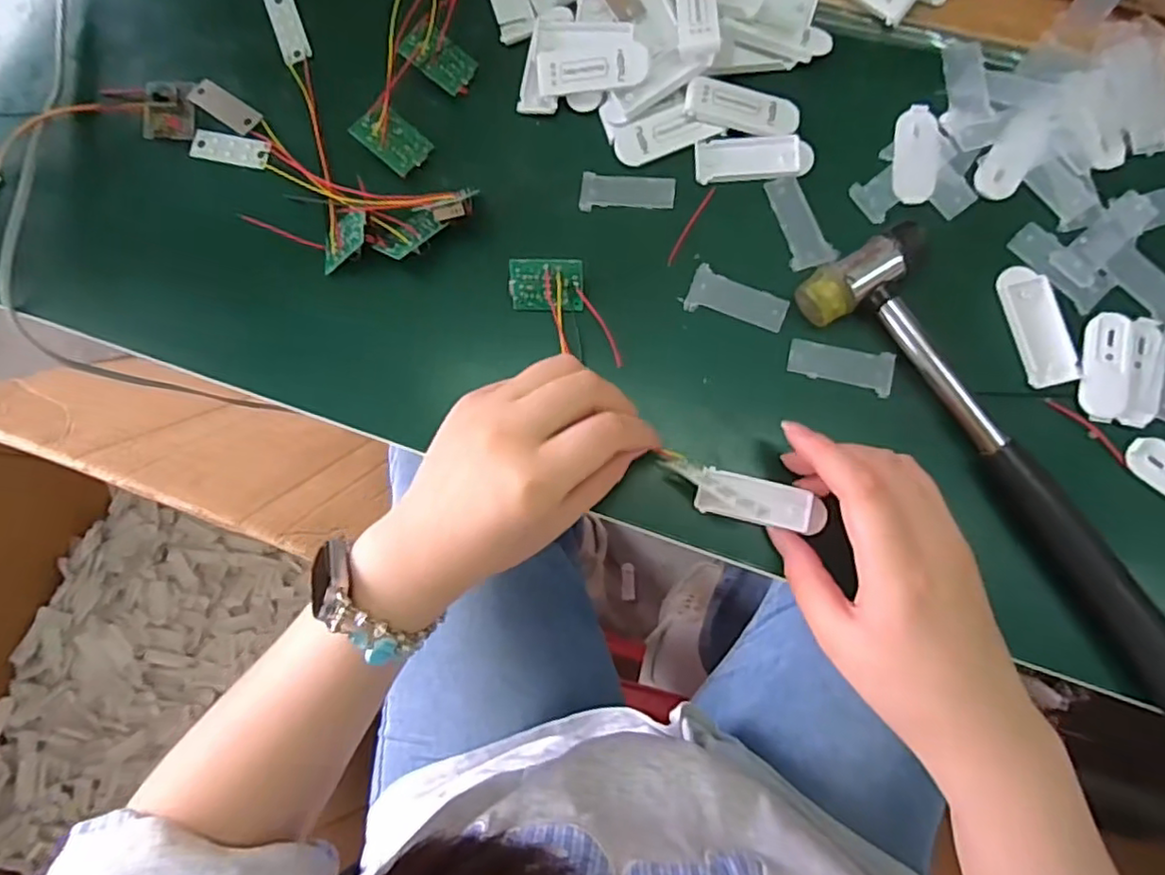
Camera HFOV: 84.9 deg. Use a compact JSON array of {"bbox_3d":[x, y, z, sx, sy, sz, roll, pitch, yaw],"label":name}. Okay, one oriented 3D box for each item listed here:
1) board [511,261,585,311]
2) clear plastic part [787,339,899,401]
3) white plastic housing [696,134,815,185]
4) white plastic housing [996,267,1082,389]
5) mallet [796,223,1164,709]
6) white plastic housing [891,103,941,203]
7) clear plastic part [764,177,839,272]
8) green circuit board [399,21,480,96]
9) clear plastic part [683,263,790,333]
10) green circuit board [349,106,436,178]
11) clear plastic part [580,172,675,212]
[{"bbox_3d":[-0.017,-0.074,0.312,0.036,0.005,0.026,3,119,4],"label":"board"},{"bbox_3d":[0.123,-0.034,0.303,0.047,0.004,0.020,11,83,7],"label":"clear plastic part"},{"bbox_3d":[0.086,-0.140,0.318,0.056,0.004,0.022,-2,81,5],"label":"white plastic housing"},{"bbox_3d":[0.212,-0.052,0.296,0.022,0.007,0.057,-13,80,4],"label":"white plastic housing"},{"bbox_3d":[0.191,0.004,0.275,0.055,0.026,0.230,-38,80,-1],"label":"mallet"},{"bbox_3d":[0.163,-0.139,0.312,0.020,0.006,0.049,4,82,6],"label":"white plastic housing"},{"bbox_3d":[0.107,-0.106,0.313,0.021,0.004,0.048,-18,80,3],"label":"clear plastic part"},{"bbox_3d":[-0.075,-0.199,0.334,0.035,0.004,0.023,30,83,-23],"label":"green circuit board"},{"bbox_3d":[0.076,-0.067,0.312,0.047,0.004,0.023,20,84,8],"label":"clear plastic part"},{"bbox_3d":[-0.098,-0.154,0.330,0.035,0.004,0.025,38,78,-15],"label":"green circuit board"},{"bbox_3d":[0.023,-0.124,0.324,0.047,0.004,0.020,7,82,7],"label":"clear plastic part"}]

